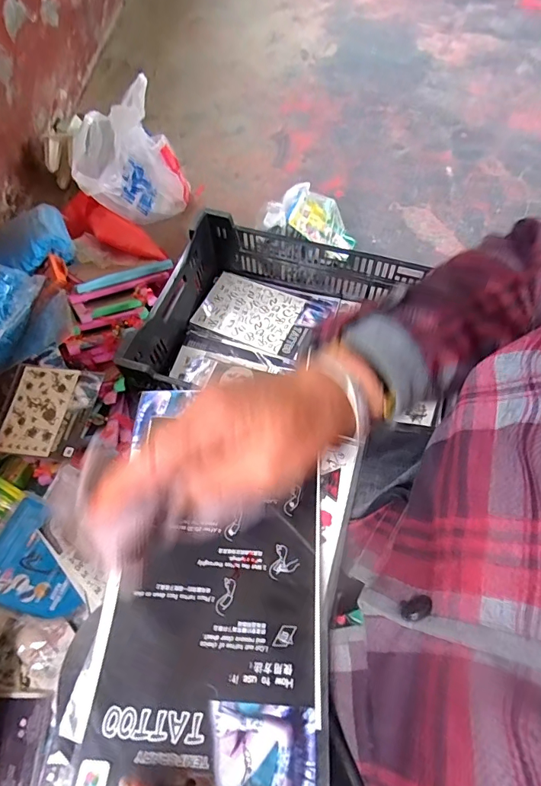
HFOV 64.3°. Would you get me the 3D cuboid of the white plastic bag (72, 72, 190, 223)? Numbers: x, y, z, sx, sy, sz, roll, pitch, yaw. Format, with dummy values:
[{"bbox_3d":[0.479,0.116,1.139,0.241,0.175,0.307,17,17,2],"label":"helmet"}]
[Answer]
[{"bbox_3d":[-0.342,-0.562,1.046,0.250,0.300,0.141,-18,64,-7],"label":"white plastic bag"}]

